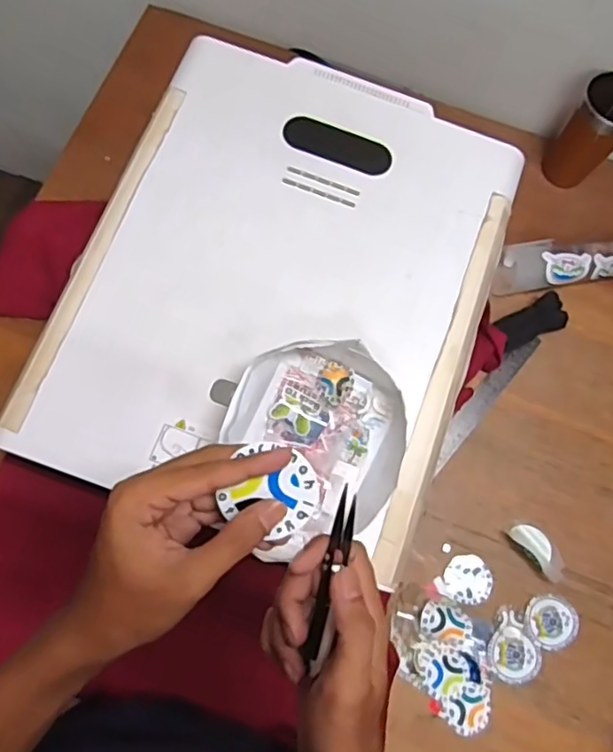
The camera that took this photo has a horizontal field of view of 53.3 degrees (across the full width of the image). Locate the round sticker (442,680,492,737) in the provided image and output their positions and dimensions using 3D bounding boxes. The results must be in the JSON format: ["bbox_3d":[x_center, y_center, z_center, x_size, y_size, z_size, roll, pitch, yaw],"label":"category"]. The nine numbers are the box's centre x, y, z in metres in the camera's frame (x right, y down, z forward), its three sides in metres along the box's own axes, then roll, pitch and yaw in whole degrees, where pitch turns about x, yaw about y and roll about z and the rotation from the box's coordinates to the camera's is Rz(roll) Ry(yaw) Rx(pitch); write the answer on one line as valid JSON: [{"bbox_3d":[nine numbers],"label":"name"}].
[{"bbox_3d":[0.181,0.369,0.675,0.054,0.006,0.048,-30,79,-14],"label":"round sticker"}]

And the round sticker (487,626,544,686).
[{"bbox_3d":[0.237,0.318,0.693,0.060,0.004,0.057,2,73,-6],"label":"round sticker"}]

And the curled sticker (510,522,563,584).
[{"bbox_3d":[0.279,0.207,0.729,0.034,0.005,0.076,-39,76,-12],"label":"curled sticker"}]

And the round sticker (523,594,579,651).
[{"bbox_3d":[0.283,0.284,0.704,0.059,0.005,0.058,0,73,1],"label":"round sticker"}]

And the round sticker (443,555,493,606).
[{"bbox_3d":[0.190,0.239,0.718,0.056,0.005,0.054,2,73,-7],"label":"round sticker"}]

